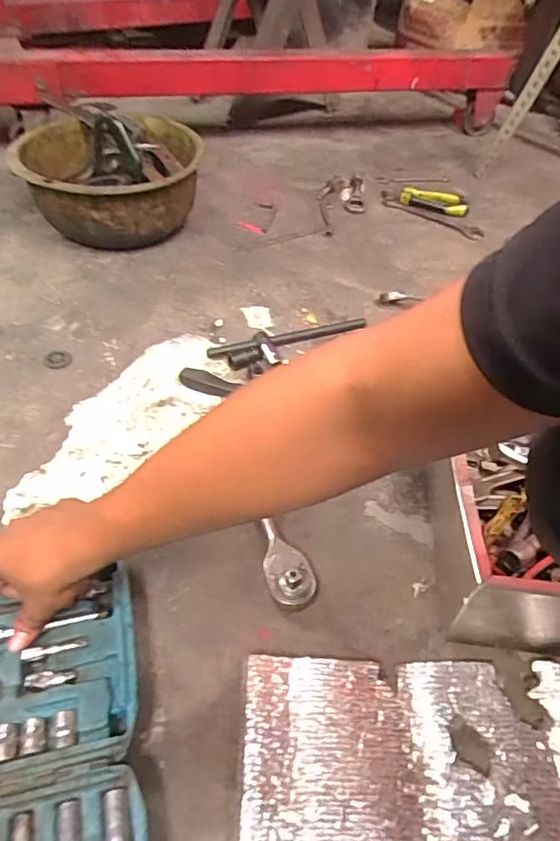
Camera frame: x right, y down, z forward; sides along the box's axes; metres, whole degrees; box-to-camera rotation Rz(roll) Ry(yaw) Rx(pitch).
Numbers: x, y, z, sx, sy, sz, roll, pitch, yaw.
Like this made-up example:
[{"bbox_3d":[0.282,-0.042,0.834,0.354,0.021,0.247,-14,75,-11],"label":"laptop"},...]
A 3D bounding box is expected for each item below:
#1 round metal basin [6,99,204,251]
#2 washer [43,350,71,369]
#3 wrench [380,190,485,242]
[{"bbox_3d":[-0.288,-0.422,0.969,0.281,0.150,0.324,0,47,-4],"label":"round metal basin"},{"bbox_3d":[-0.304,-0.084,0.748,0.034,0.005,0.034,7,47,2],"label":"washer"},{"bbox_3d":[0.298,-0.412,1.105,0.229,0.016,0.041,31,52,23],"label":"wrench"}]

